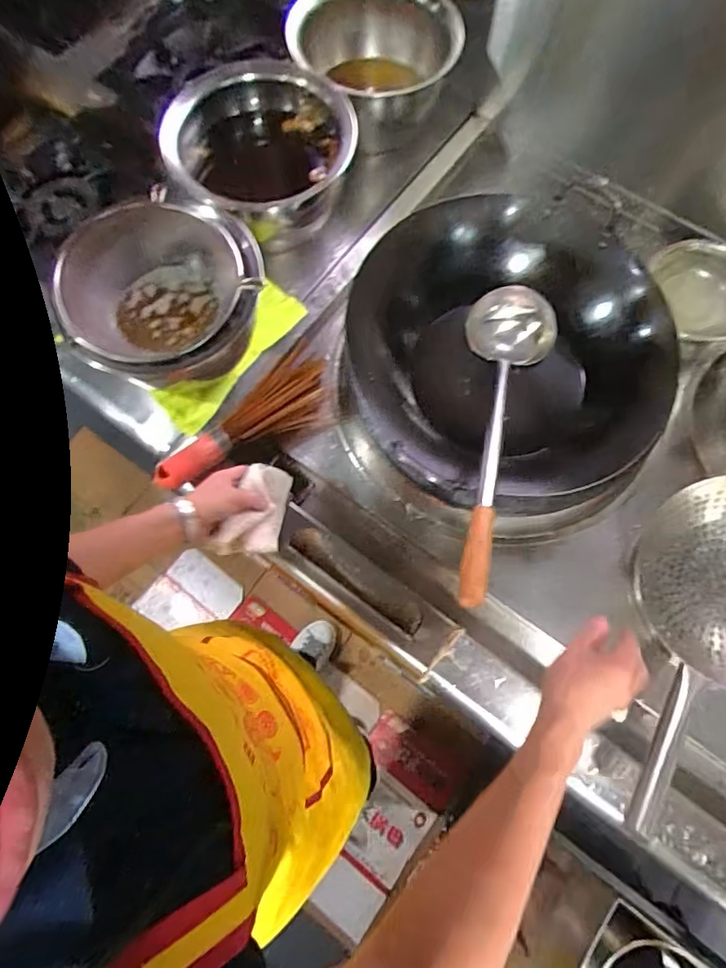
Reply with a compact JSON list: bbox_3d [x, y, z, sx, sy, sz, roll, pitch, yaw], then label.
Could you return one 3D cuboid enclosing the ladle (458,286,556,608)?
[{"bbox_3d":[0.177,-0.078,0.671,0.122,0.079,0.508,13,53,4],"label":"ladle"}]

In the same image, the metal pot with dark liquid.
[{"bbox_3d":[-0.161,-0.504,0.860,0.254,0.186,0.275,0,72,0],"label":"metal pot with dark liquid"}]

